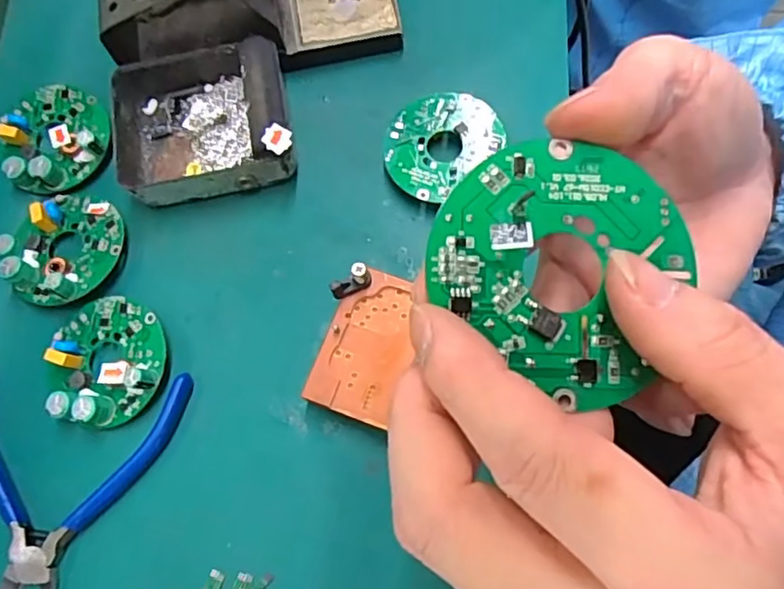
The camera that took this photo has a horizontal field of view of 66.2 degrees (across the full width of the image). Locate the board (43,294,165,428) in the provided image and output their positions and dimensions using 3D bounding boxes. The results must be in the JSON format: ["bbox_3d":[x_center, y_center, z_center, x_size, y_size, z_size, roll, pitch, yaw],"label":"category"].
[{"bbox_3d":[-0.142,0.031,0.297,0.056,0.019,0.064,-5,72,0],"label":"board"}]

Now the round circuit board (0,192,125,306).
[{"bbox_3d":[-0.173,-0.024,0.317,0.057,0.012,0.062,0,72,1],"label":"round circuit board"}]

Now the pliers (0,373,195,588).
[{"bbox_3d":[-0.158,0.090,0.284,0.109,0.008,0.111,3,72,2],"label":"pliers"}]

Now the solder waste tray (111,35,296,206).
[{"bbox_3d":[-0.104,-0.096,0.329,0.094,0.035,0.081,-10,72,-2],"label":"solder waste tray"}]

